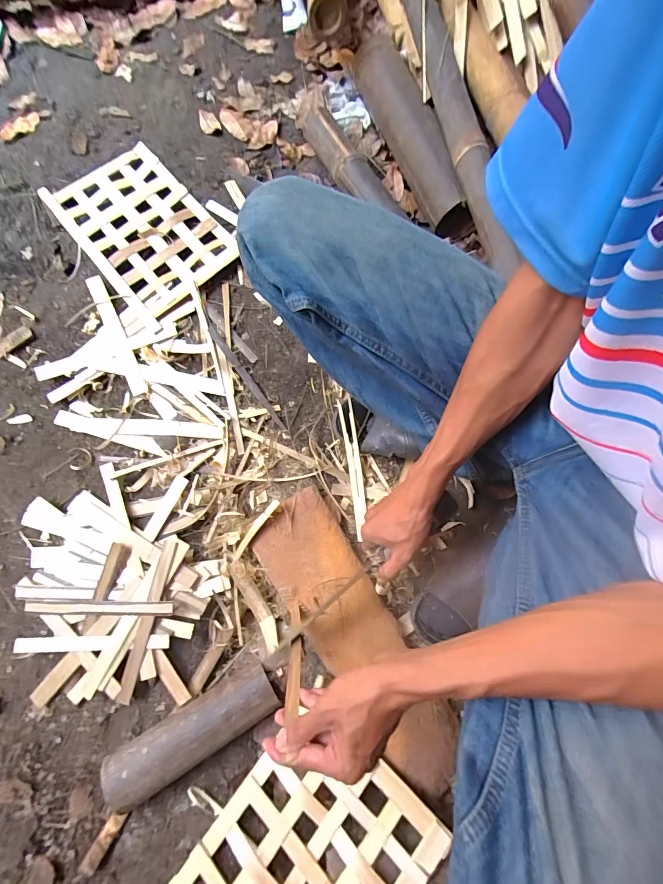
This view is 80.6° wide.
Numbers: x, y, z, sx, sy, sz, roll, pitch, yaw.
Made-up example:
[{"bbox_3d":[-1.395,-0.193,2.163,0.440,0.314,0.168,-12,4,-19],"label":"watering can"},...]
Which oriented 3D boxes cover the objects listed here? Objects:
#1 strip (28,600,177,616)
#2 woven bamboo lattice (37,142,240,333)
[{"bbox_3d":[-0.343,0.243,0.571,0.222,0.009,0.020,-1,76,1],"label":"strip"},{"bbox_3d":[-0.356,-0.407,0.740,0.222,0.018,0.346,-40,78,-9],"label":"woven bamboo lattice"}]

